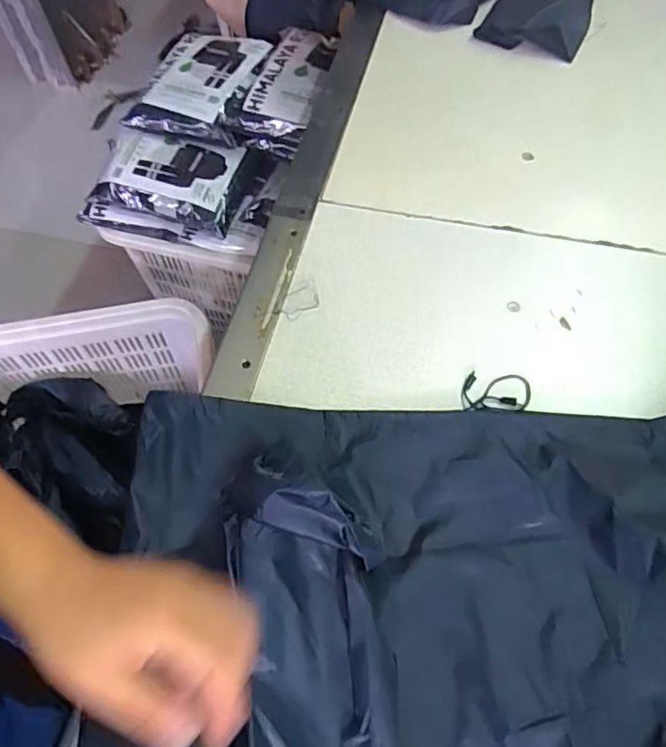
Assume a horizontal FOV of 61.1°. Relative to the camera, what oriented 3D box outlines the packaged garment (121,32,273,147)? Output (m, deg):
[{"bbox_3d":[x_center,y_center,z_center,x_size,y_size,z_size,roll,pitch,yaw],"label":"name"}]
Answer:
[{"bbox_3d":[-0.290,-0.653,1.274,0.254,0.069,0.301,11,60,8],"label":"packaged garment"}]

